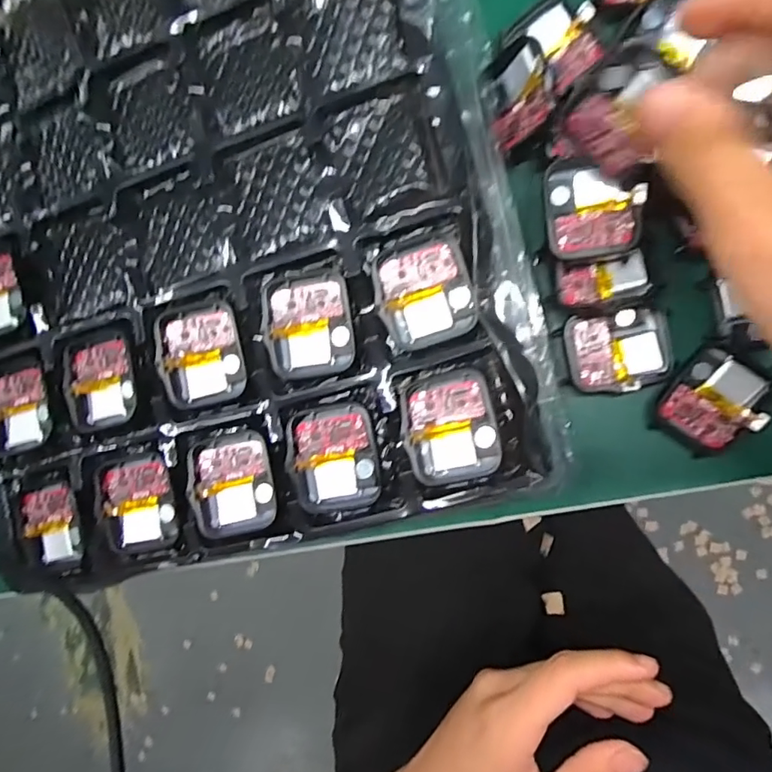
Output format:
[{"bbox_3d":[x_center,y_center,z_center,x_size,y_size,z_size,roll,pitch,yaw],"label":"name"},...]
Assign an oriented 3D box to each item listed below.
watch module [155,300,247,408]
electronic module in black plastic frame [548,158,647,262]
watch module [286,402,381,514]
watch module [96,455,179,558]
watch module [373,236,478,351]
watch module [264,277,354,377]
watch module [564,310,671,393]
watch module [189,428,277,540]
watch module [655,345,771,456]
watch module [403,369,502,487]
[{"bbox_3d":[-0.078,-0.014,0.224,0.036,0.006,0.042,-13,87,11],"label":"watch module"},{"bbox_3d":[0.086,-0.074,0.219,0.037,0.011,0.040,1,89,12],"label":"electronic module in black plastic frame"},{"bbox_3d":[-0.021,0.030,0.219,0.036,0.010,0.044,-11,87,11],"label":"watch module"},{"bbox_3d":[-0.110,0.054,0.236,0.034,0.008,0.043,-12,87,11],"label":"watch module"},{"bbox_3d":[0.015,-0.038,0.211,0.036,0.005,0.040,-17,86,11],"label":"watch module"},{"bbox_3d":[-0.032,-0.025,0.220,0.035,0.010,0.041,-8,87,11],"label":"watch module"},{"bbox_3d":[0.103,-0.015,0.235,0.041,0.006,0.035,-6,88,12],"label":"watch module"},{"bbox_3d":[-0.065,0.042,0.228,0.035,0.010,0.043,-15,86,11],"label":"watch module"},{"bbox_3d":[0.141,0.006,0.229,0.037,0.014,0.039,36,96,10],"label":"watch module"},{"bbox_3d":[0.024,0.017,0.208,0.035,0.012,0.043,-14,86,11],"label":"watch module"}]

